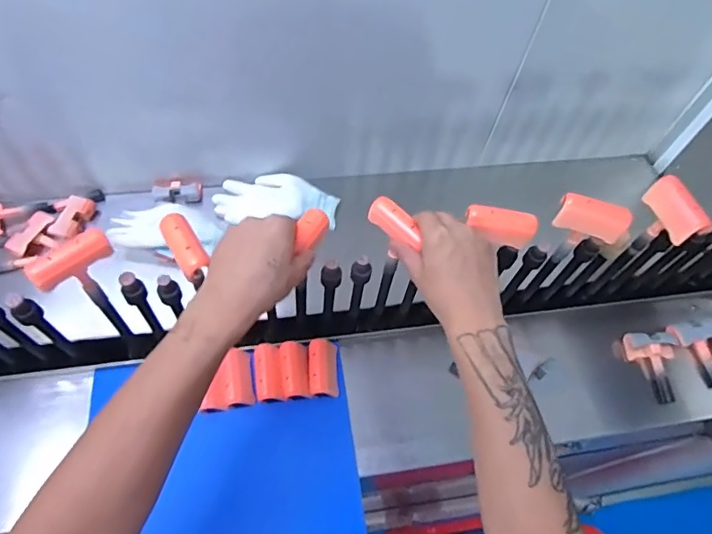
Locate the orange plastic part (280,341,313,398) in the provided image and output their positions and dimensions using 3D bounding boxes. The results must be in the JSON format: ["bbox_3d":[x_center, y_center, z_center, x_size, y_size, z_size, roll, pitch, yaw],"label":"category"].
[{"bbox_3d":[-0.083,0.139,0.678,0.034,0.013,0.079,-8,61,-9],"label":"orange plastic part"}]

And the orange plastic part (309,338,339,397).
[{"bbox_3d":[-0.045,0.139,0.689,0.040,0.022,0.078,-1,61,-5],"label":"orange plastic part"}]

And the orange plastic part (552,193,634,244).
[{"bbox_3d":[0.275,-0.057,0.574,0.075,0.042,0.025,25,62,10],"label":"orange plastic part"}]

